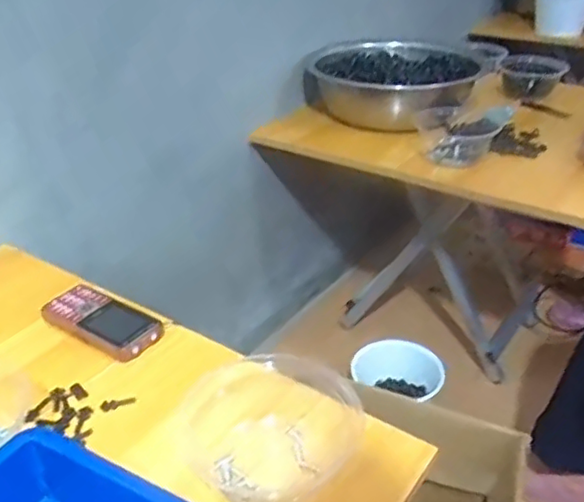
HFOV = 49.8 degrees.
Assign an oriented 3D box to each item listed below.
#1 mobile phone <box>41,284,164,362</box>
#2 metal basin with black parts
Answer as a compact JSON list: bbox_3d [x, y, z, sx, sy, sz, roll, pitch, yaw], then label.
[{"bbox_3d":[-0.198,0.070,0.647,0.131,0.017,0.066,22,38,32],"label":"mobile phone"},{"bbox_3d":[0.196,-0.324,1.203,0.345,0.116,0.263,2,31,4],"label":"metal basin with black parts"}]

